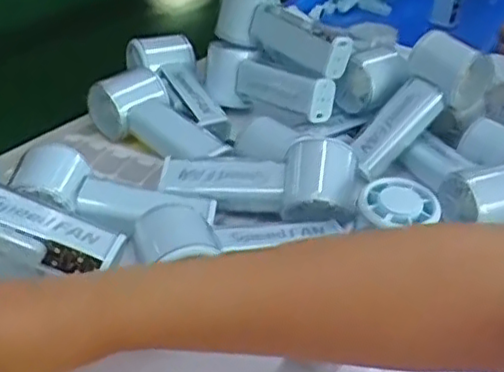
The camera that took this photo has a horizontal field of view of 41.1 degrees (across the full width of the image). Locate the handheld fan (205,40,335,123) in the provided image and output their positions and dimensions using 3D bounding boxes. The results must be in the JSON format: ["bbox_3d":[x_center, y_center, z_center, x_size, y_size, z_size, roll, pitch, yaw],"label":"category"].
[{"bbox_3d":[0.013,-0.097,0.656,0.146,0.057,0.037,26,42,26],"label":"handheld fan"}]

